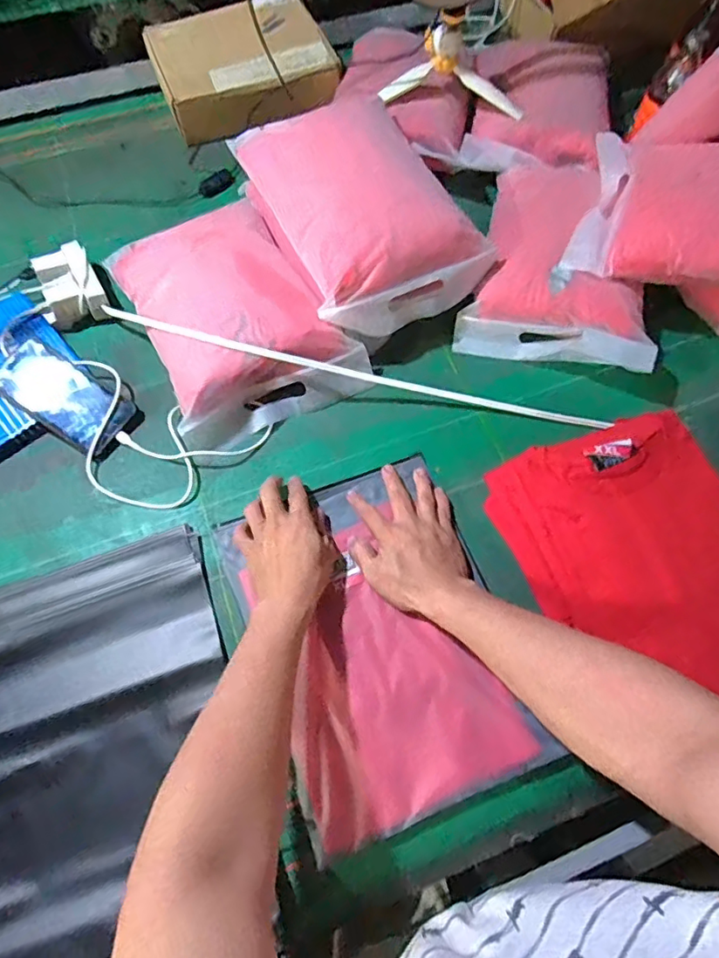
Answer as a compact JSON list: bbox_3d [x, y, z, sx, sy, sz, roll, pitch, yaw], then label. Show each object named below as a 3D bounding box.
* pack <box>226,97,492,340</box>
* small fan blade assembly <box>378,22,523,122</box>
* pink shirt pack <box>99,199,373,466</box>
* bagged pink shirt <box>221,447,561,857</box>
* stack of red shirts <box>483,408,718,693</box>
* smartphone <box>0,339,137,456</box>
[{"bbox_3d":[0.007,-0.343,0.681,0.233,0.097,0.292,-25,68,-10],"label":"pack"},{"bbox_3d":[0.140,-0.577,0.784,0.198,0.087,0.058,9,66,4],"label":"small fan blade assembly"},{"bbox_3d":[-0.155,-0.213,0.684,0.235,0.077,0.310,-24,68,-10],"label":"pink shirt pack"},{"bbox_3d":[0.022,0.154,0.566,0.248,0.019,0.338,-21,67,-9],"label":"bagged pink shirt"},{"bbox_3d":[0.291,0.083,0.559,0.231,0.081,0.284,-18,67,-8],"label":"stack of red shirts"},{"bbox_3d":[-0.357,-0.100,0.663,0.162,0.010,0.078,35,73,4],"label":"smartphone"}]

